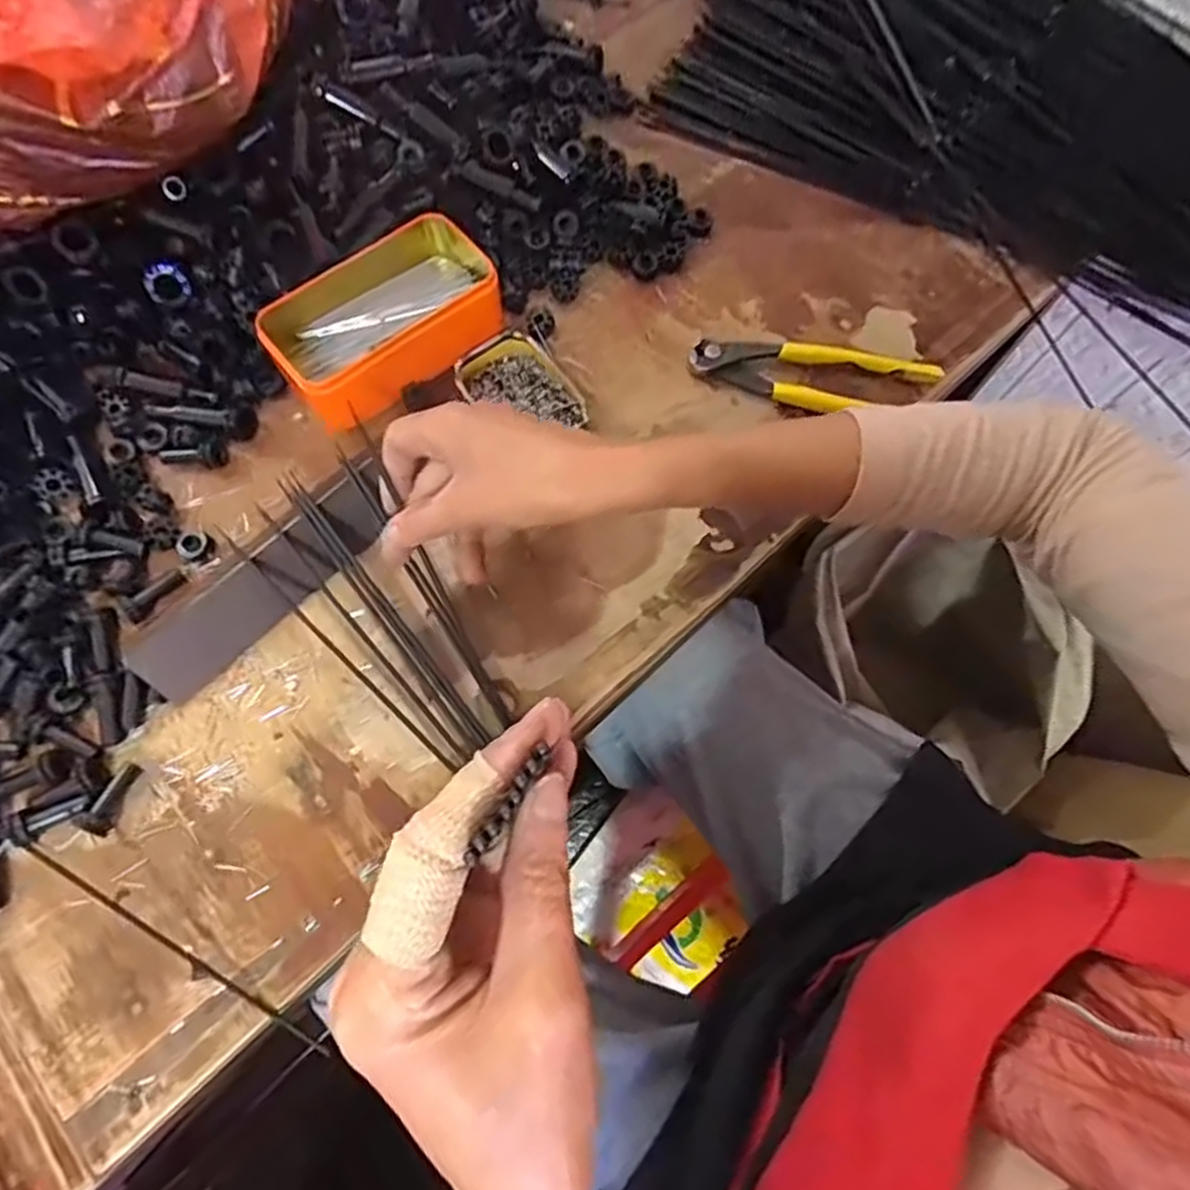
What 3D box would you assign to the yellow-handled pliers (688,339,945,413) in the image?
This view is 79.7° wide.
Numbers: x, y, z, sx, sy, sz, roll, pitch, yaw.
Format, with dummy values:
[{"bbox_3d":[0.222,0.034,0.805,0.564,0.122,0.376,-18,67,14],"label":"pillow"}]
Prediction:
[{"bbox_3d":[0.142,-0.144,0.468,0.157,0.020,0.047,15,70,3],"label":"yellow-handled pliers"}]

